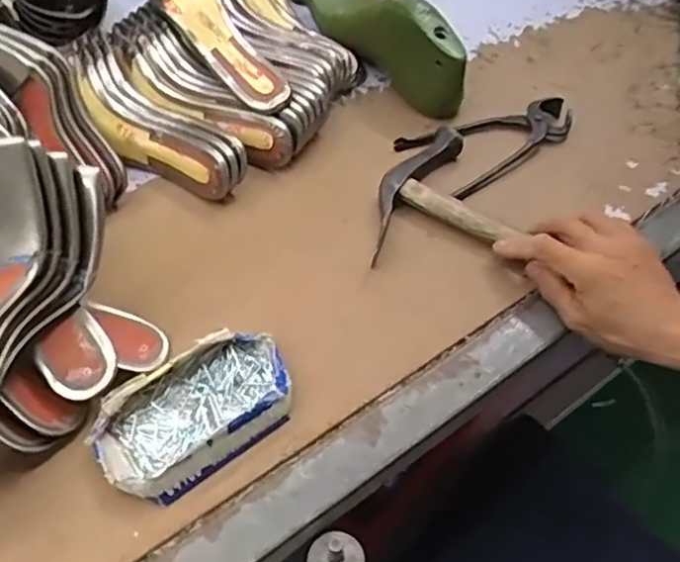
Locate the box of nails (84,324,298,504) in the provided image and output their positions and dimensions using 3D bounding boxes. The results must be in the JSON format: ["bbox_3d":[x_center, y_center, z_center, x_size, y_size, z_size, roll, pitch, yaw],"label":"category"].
[{"bbox_3d":[-0.098,0.089,0.430,0.133,0.028,0.080,-32,61,-21],"label":"box of nails"}]

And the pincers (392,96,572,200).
[{"bbox_3d":[0.147,-0.139,0.603,0.165,0.020,0.092,-27,60,-19],"label":"pincers"}]

